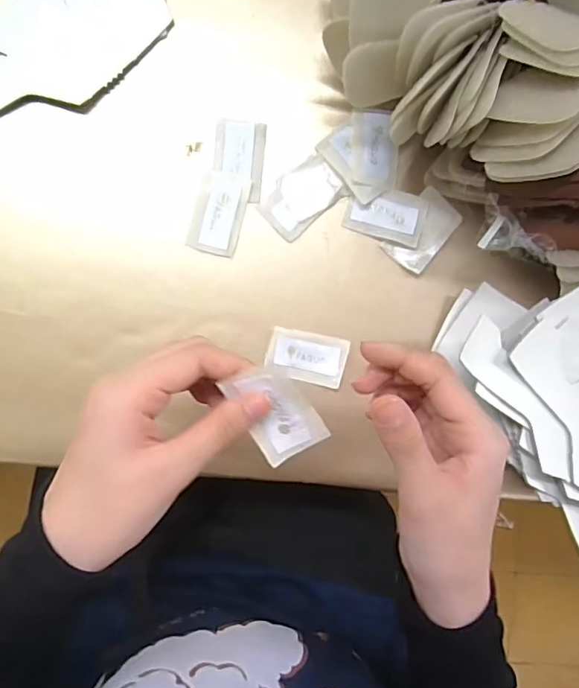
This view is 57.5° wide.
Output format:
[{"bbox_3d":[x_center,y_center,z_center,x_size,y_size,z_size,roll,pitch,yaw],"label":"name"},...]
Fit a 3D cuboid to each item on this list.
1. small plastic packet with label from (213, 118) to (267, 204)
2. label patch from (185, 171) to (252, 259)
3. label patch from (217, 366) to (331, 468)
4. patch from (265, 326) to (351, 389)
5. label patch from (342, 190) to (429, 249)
[{"bbox_3d":[-0.035,-0.126,0.360,0.034,0.004,0.053,6,91,-5],"label":"small plastic packet with label"},{"bbox_3d":[-0.048,-0.089,0.361,0.033,0.004,0.054,15,91,-5],"label":"label patch"},{"bbox_3d":[-0.006,0.034,0.262,0.033,0.006,0.052,-31,116,2],"label":"label patch"},{"bbox_3d":[0.012,0.010,0.370,0.054,0.004,0.034,12,96,-6],"label":"patch"},{"bbox_3d":[0.068,-0.090,0.369,0.055,0.006,0.035,13,91,-5],"label":"label patch"}]

